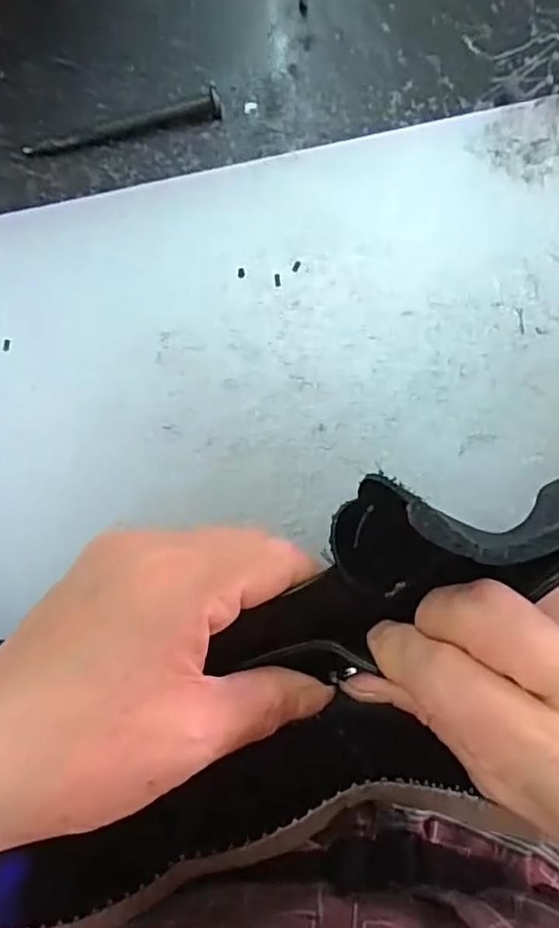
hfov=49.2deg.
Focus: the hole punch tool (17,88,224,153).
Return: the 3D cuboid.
[{"bbox_3d":[-0.063,-0.137,0.246,0.079,0.006,0.011,-12,89,1],"label":"hole punch tool"}]

